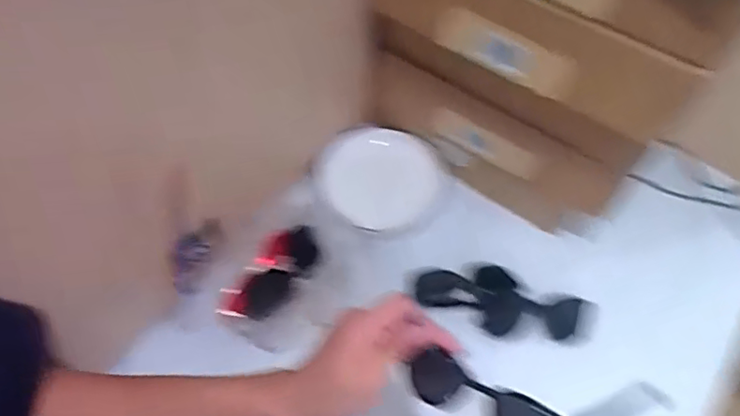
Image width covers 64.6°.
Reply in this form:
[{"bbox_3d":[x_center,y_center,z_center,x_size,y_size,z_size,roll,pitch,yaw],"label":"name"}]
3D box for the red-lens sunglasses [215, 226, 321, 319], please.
[{"bbox_3d":[-0.117,0.082,0.711,0.067,0.037,0.139,32,61,17],"label":"red-lens sunglasses"}]

